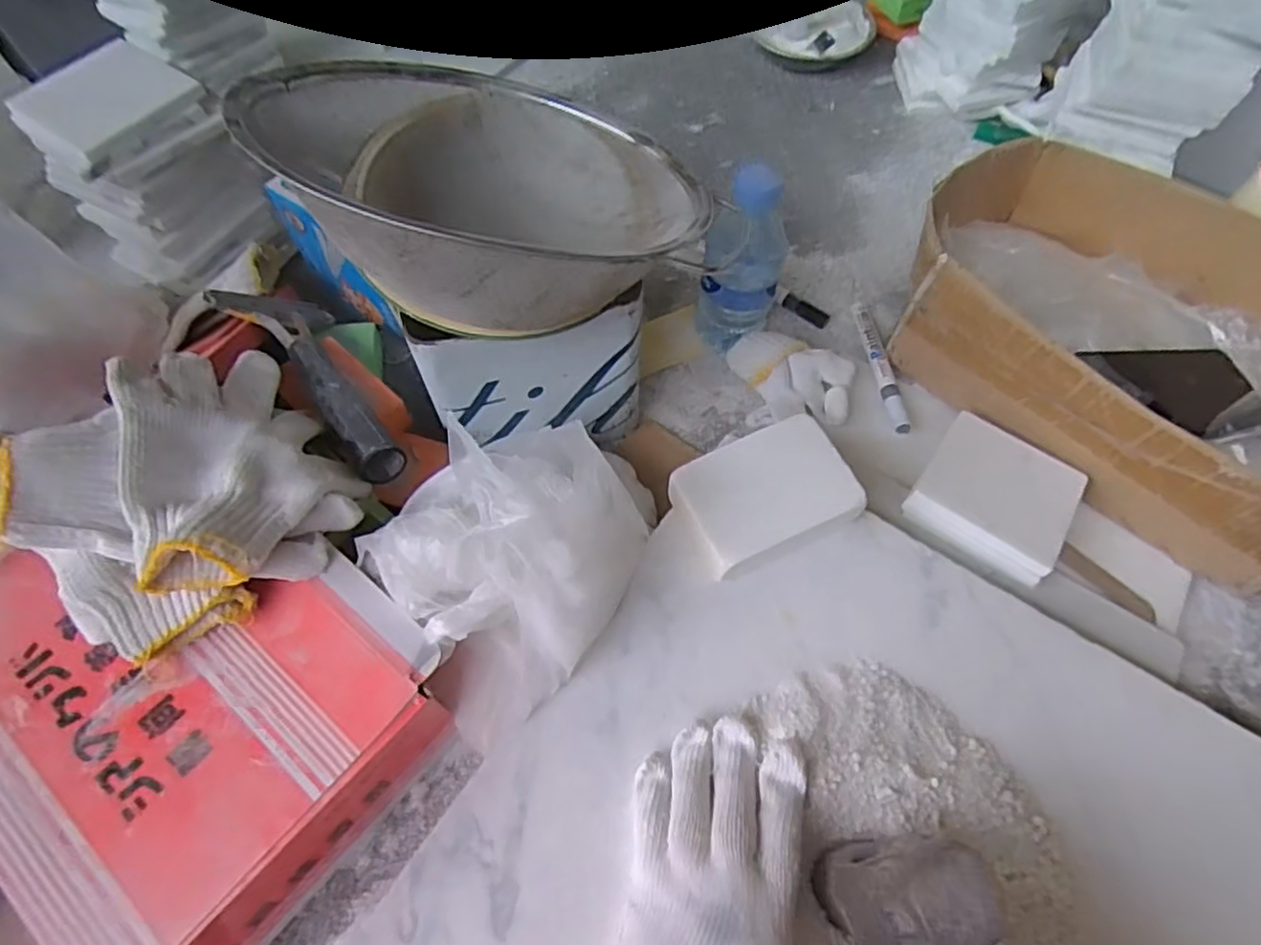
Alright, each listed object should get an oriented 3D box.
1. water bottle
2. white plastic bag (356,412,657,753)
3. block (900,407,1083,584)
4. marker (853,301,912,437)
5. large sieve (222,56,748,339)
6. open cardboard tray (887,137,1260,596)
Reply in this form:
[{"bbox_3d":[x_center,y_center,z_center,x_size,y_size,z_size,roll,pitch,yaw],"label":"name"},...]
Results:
[{"bbox_3d":[0.088,-0.160,0.547,0.060,0.143,0.056,14,61,5],"label":"water bottle"},{"bbox_3d":[-0.077,0.050,0.405,0.132,0.120,0.157,29,63,13],"label":"white plastic bag"},{"bbox_3d":[0.266,0.017,0.506,0.100,0.026,0.106,35,64,16],"label":"block"},{"bbox_3d":[0.210,-0.091,0.587,0.016,0.018,0.142,-2,60,-4],"label":"marker"},{"bbox_3d":[-0.089,-0.146,0.398,0.247,0.090,0.232,41,45,21],"label":"large sieve"},{"bbox_3d":[0.401,-0.106,0.542,0.253,0.098,0.376,-34,67,-20],"label":"open cardboard tray"}]

